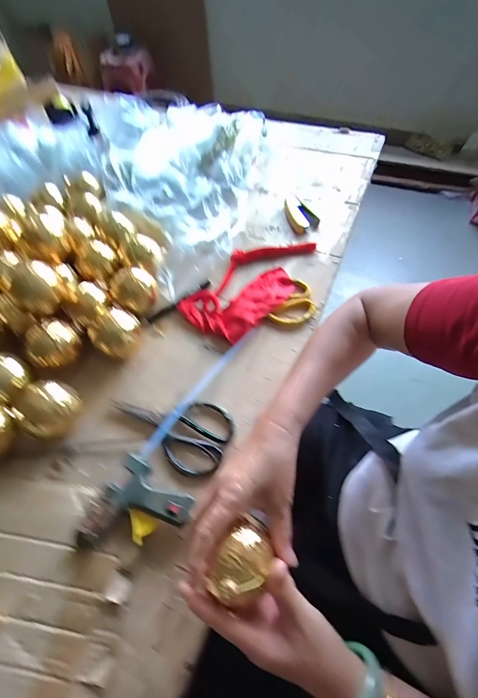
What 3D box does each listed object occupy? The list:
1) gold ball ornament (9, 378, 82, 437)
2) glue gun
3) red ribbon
[{"bbox_3d":[-0.263,0.085,0.435,0.077,0.068,0.071,11,61,8],"label":"gold ball ornament"},{"bbox_3d":[-0.119,0.200,0.379,0.108,0.031,0.104,22,63,16],"label":"glue gun"},{"bbox_3d":[0.023,-0.125,0.568,0.139,0.026,0.257,34,67,21],"label":"red ribbon"}]

